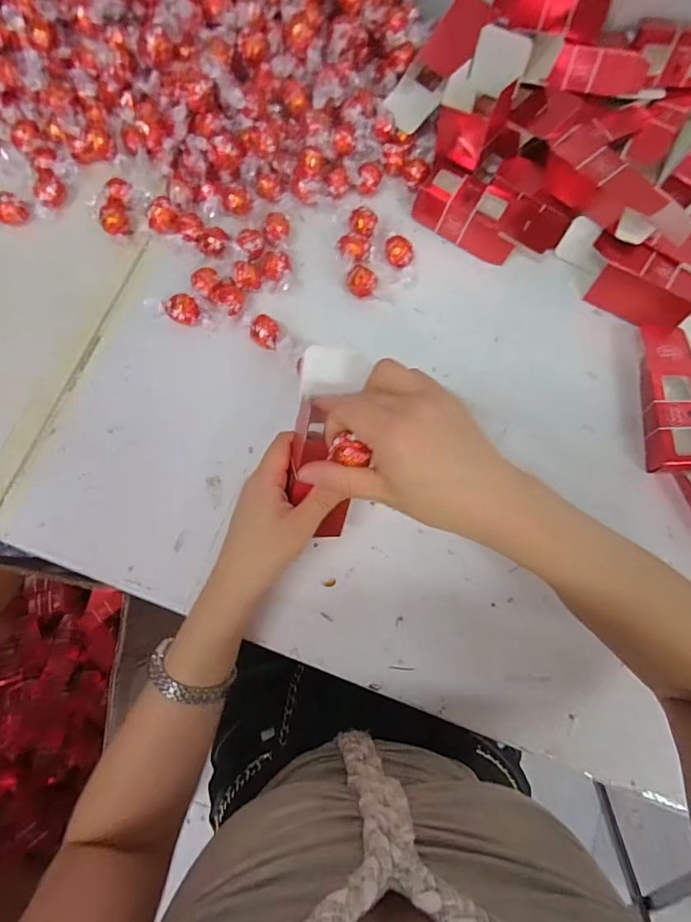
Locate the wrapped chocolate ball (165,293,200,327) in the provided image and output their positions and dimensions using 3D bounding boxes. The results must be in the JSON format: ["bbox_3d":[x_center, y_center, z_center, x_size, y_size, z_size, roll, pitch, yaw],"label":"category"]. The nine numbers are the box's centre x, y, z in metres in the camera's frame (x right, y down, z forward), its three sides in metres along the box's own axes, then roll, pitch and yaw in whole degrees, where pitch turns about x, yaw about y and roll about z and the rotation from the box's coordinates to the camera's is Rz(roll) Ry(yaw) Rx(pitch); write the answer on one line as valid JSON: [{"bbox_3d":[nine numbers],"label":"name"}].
[{"bbox_3d":[-0.156,-0.144,0.444,0.028,0.027,0.024,-32,79,-9],"label":"wrapped chocolate ball"}]

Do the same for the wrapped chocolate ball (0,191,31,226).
[{"bbox_3d":[-0.339,-0.254,0.464,0.031,0.022,0.023,-42,81,-11],"label":"wrapped chocolate ball"}]

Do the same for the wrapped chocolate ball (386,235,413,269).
[{"bbox_3d":[0.054,-0.208,0.468,0.026,0.023,0.031,7,76,0],"label":"wrapped chocolate ball"}]

